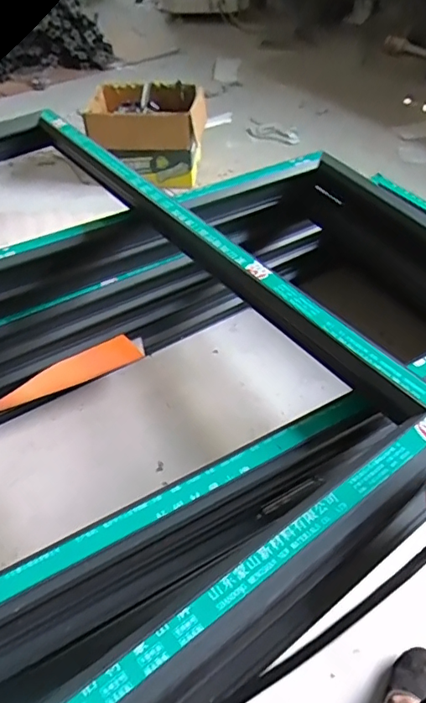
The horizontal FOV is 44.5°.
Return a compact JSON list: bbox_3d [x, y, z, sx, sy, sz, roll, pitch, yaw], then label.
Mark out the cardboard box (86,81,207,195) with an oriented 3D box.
[{"bbox_3d":[-0.216,-0.691,1.671,0.357,0.248,0.219,4,47,6],"label":"cardboard box"}]

